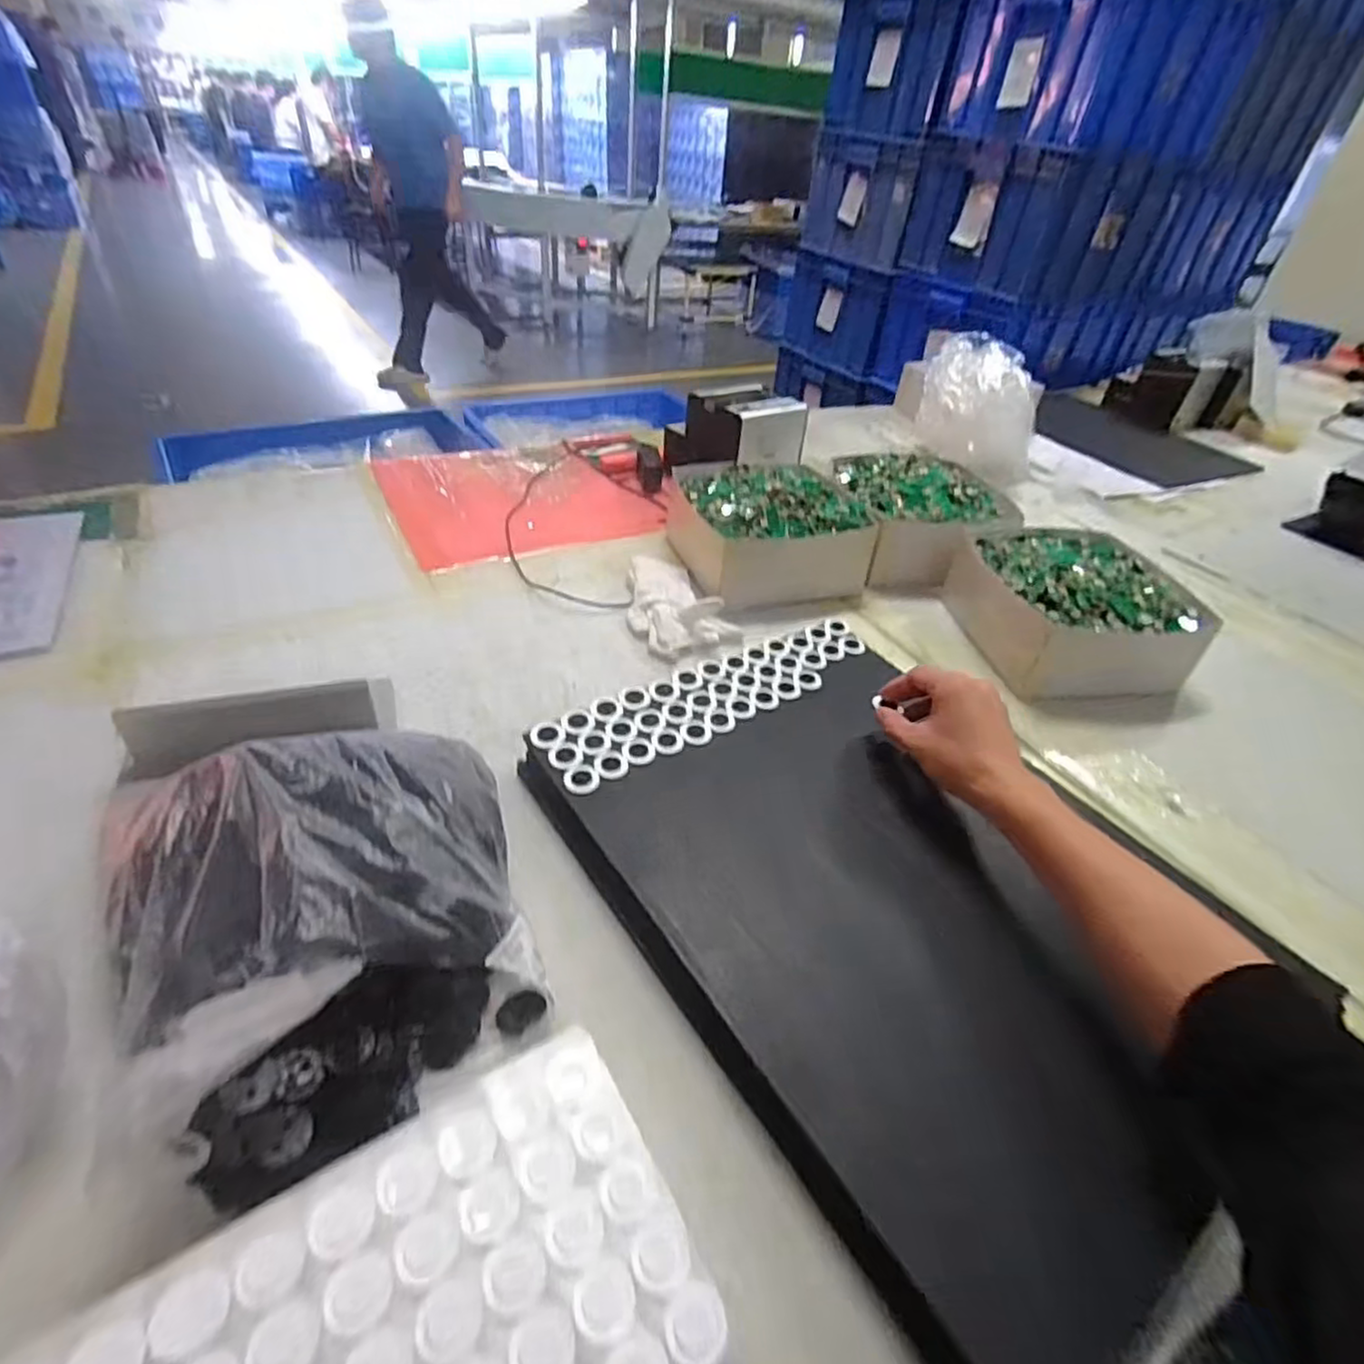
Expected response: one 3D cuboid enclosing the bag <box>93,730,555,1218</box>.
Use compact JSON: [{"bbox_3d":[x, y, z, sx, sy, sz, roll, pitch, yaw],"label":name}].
[{"bbox_3d":[-0.211,0.141,0.416,0.222,0.100,0.242,-11,42,-21],"label":"bag"}]

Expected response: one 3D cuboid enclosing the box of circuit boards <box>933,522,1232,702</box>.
[{"bbox_3d":[0.447,-0.090,0.799,0.224,0.093,0.239,-5,40,-14],"label":"box of circuit boards"}]

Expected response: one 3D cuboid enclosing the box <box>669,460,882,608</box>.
[{"bbox_3d":[0.111,-0.198,0.881,0.218,0.100,0.211,-8,41,-17],"label":"box"}]

